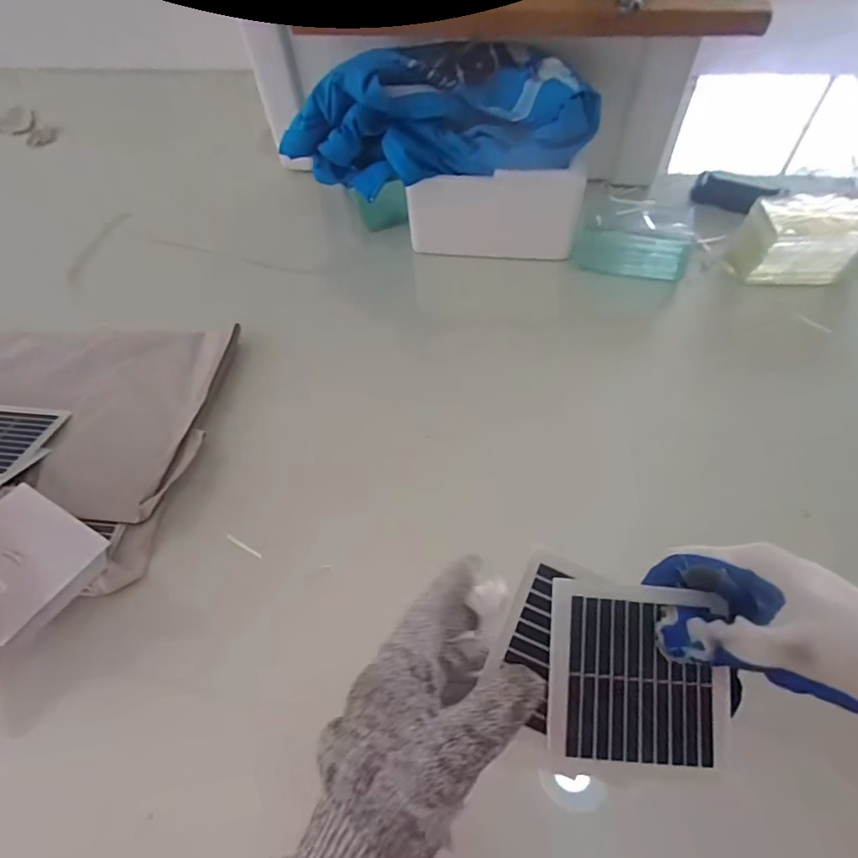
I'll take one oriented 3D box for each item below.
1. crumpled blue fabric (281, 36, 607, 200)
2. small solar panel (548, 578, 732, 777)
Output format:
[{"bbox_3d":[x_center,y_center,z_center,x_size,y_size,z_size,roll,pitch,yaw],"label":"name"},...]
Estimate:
[{"bbox_3d":[0.006,-0.351,0.556,0.344,0.113,0.148,-1,57,3],"label":"crumpled blue fabric"},{"bbox_3d":[0.110,0.130,0.258,0.094,0.004,0.091,5,81,-2],"label":"small solar panel"}]

